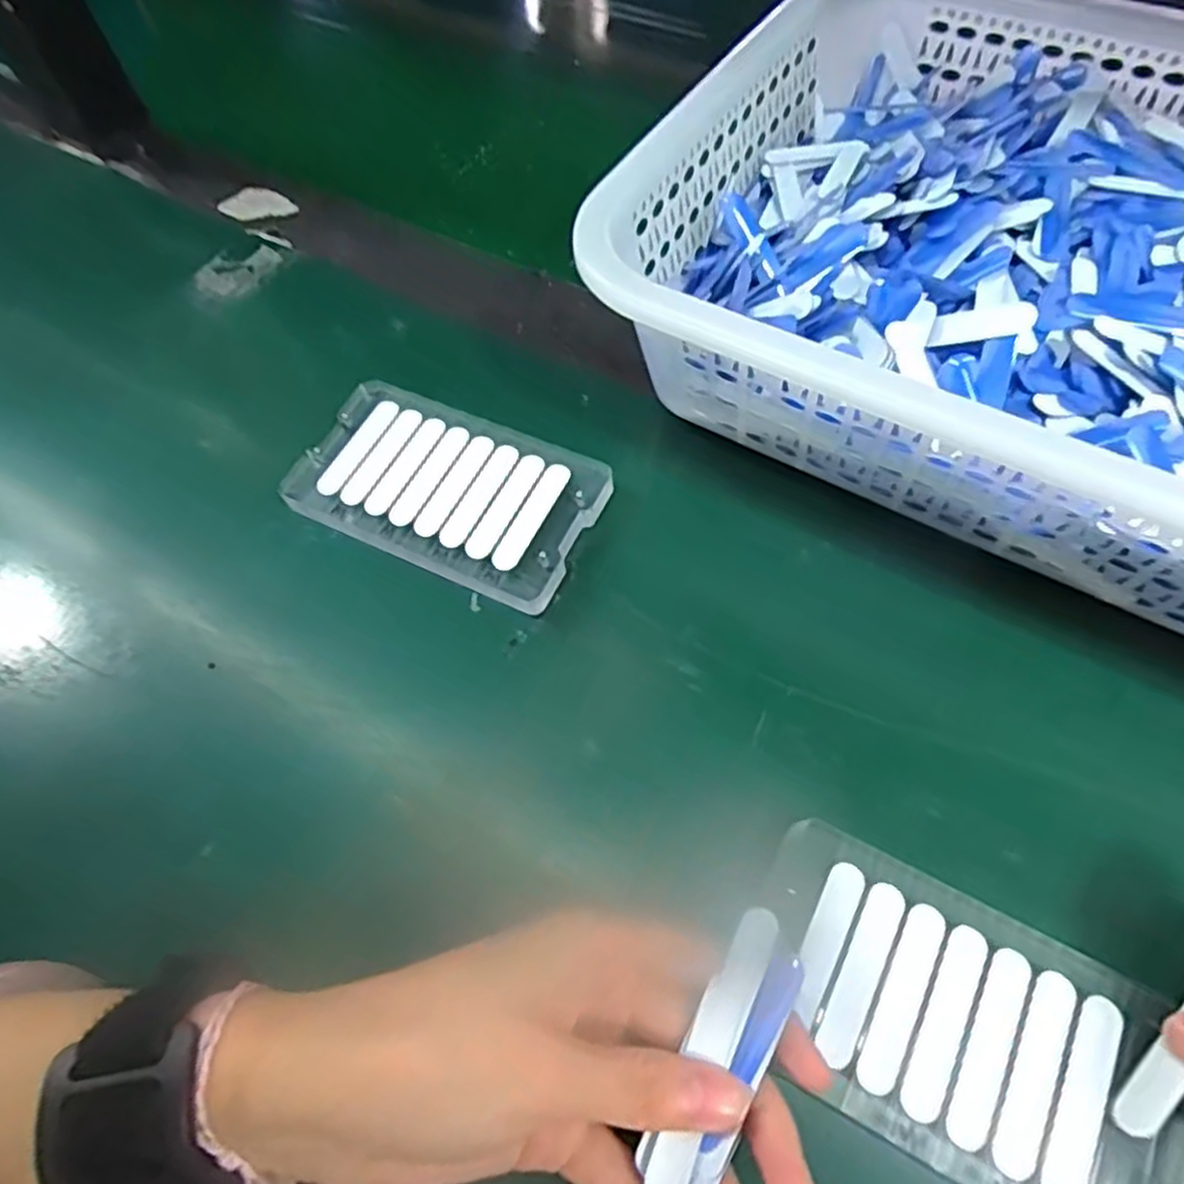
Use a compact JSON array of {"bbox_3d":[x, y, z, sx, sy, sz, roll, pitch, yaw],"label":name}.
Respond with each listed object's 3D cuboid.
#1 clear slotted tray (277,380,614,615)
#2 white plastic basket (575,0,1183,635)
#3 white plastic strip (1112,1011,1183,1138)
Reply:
[{"bbox_3d":[-0.060,-0.045,0.306,0.125,0.011,0.072,23,65,15],"label":"clear slotted tray"},{"bbox_3d":[0.205,-0.117,0.285,0.343,0.082,0.253,28,67,16],"label":"white plastic basket"},{"bbox_3d":[0.151,0.118,0.190,0.010,0.004,0.048,32,89,18],"label":"white plastic strip"}]

